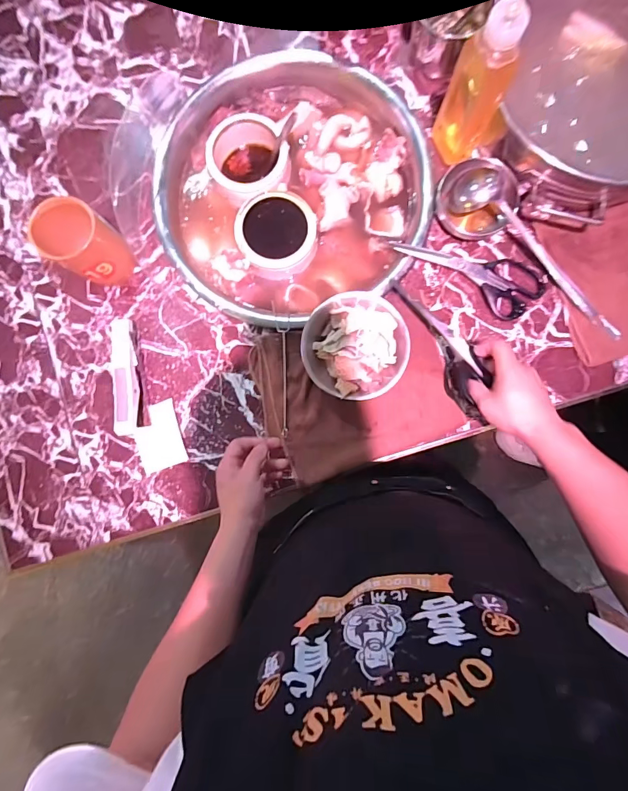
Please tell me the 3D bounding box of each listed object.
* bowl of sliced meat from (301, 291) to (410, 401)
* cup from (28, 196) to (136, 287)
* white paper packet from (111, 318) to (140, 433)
[{"bbox_3d":[0.061,-0.074,0.588,0.148,0.062,0.154,0,88,2],"label":"bowl of sliced meat"},{"bbox_3d":[-0.318,-0.211,0.570,0.081,0.140,0.081,0,88,2],"label":"cup"},{"bbox_3d":[-0.275,-0.027,0.599,0.028,0.066,0.167,-4,88,2],"label":"white paper packet"}]

